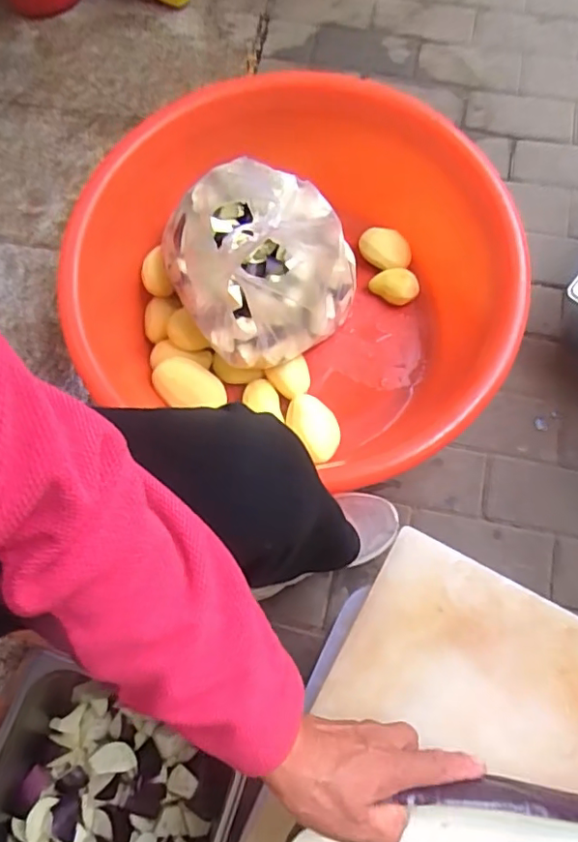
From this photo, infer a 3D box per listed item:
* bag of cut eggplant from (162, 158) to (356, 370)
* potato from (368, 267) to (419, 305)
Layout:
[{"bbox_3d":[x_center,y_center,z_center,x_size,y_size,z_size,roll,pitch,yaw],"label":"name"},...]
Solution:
[{"bbox_3d":[-0.035,-0.223,0.760,0.234,0.220,0.209,-33,73,-8],"label":"bag of cut eggplant"},{"bbox_3d":[0.170,-0.215,0.924,0.073,0.040,0.052,24,74,10],"label":"potato"}]

